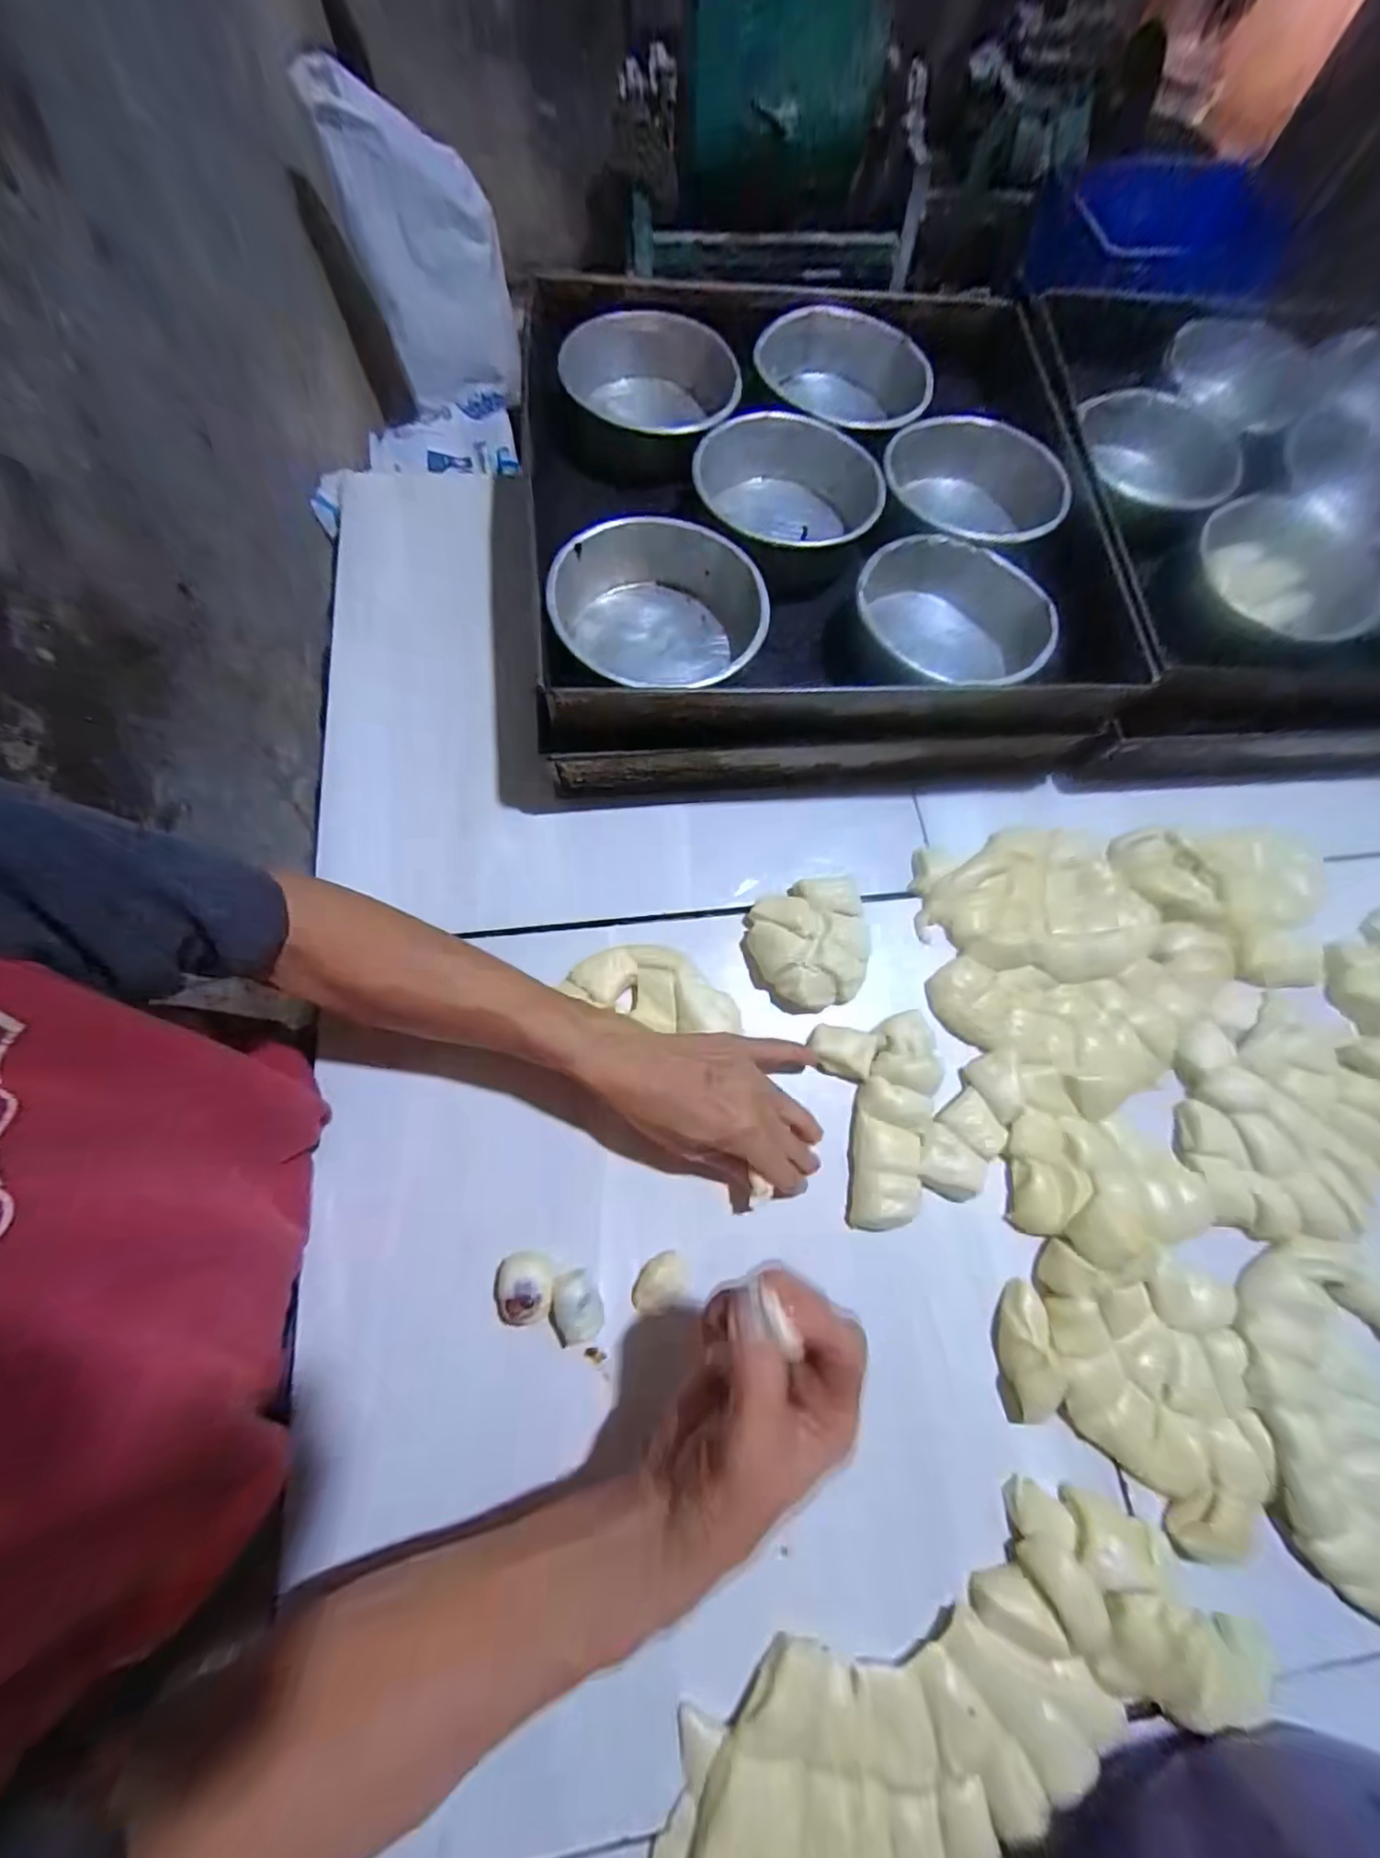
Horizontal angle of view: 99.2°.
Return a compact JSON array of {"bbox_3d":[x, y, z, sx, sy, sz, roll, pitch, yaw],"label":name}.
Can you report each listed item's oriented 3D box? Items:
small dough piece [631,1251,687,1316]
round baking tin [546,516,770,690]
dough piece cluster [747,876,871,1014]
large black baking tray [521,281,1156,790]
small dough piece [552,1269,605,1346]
[{"bbox_3d":[-0.019,0.227,0.373,0.029,0.010,0.038,40,73,12],"label":"small dough piece"},{"bbox_3d":[-0.023,-0.234,0.447,0.153,0.054,0.158,1,71,-3],"label":"round baking tin"},{"bbox_3d":[0.095,0.010,0.450,0.094,0.029,0.097,1,70,-2],"label":"dough piece cluster"},{"bbox_3d":[0.102,-0.355,0.521,0.430,0.121,0.470,-2,70,-3],"label":"large black baking tray"},{"bbox_3d":[-0.069,0.234,0.361,0.029,0.028,0.040,-22,72,-10],"label":"small dough piece"}]

